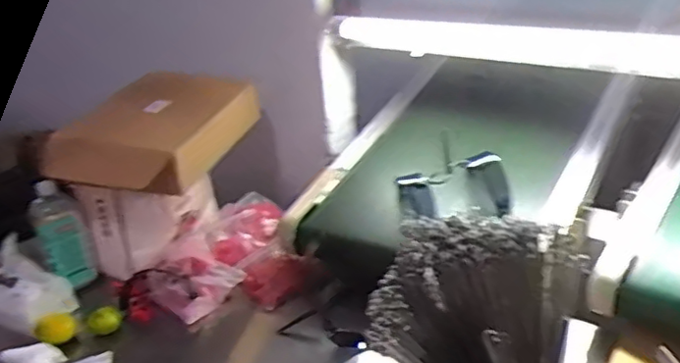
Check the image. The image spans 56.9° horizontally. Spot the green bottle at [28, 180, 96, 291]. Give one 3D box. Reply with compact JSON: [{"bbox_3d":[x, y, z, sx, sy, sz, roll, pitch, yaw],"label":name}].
[{"bbox_3d":[-0.549,0.103,1.227,0.082,0.204,0.080,-21,31,-28],"label":"green bottle"}]

